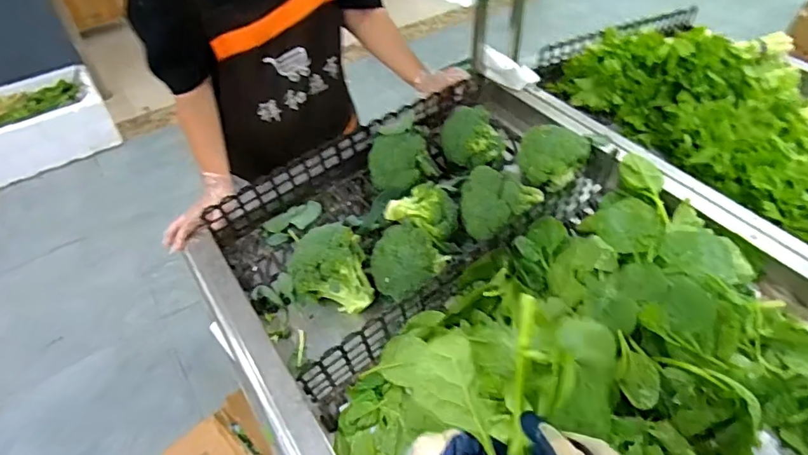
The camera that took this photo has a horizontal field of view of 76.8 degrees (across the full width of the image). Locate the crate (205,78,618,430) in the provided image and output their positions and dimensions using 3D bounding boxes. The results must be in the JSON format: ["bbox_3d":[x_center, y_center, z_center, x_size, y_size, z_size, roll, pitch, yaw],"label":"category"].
[{"bbox_3d":[0.022,-0.042,0.972,0.687,0.161,0.414,-29,51,-23],"label":"crate"}]

